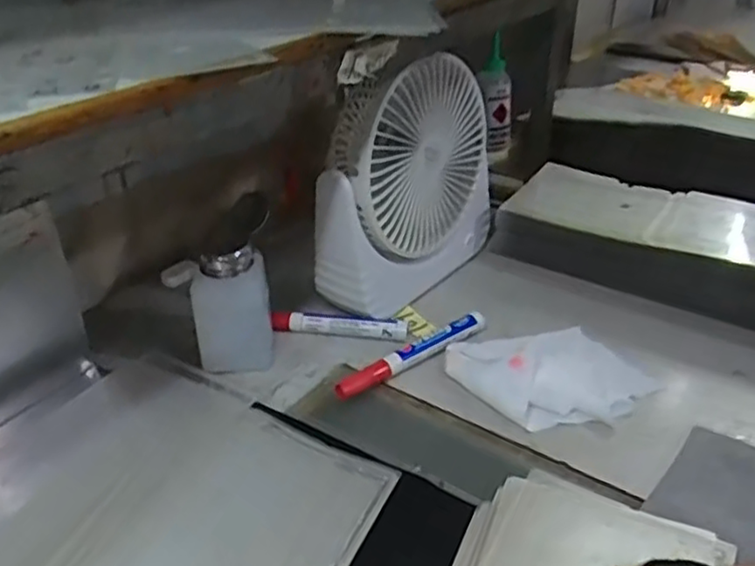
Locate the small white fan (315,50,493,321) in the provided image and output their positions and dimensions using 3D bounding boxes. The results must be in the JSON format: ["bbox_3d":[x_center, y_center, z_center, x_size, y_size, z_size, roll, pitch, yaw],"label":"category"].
[{"bbox_3d":[0.029,-0.086,0.590,0.062,0.203,0.185,17,34,32],"label":"small white fan"}]

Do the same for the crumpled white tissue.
[{"bbox_3d":[0.127,0.065,0.502,0.138,0.021,0.088,-5,29,-6],"label":"crumpled white tissue"}]

